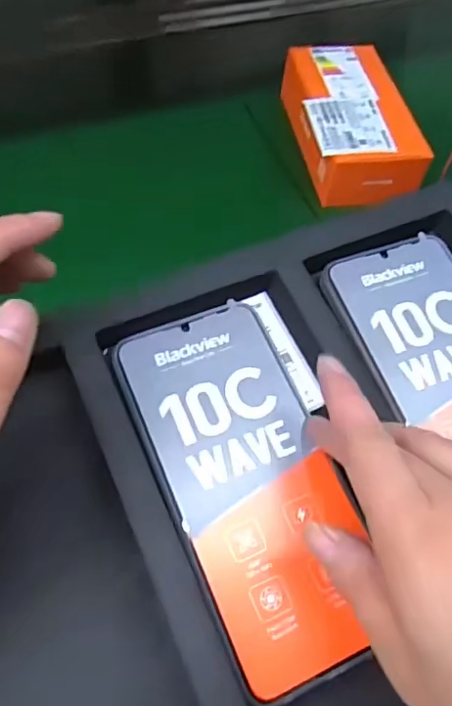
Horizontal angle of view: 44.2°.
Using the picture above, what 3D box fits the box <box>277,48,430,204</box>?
[{"bbox_3d":[0.131,-0.241,0.583,0.116,0.051,0.212,-5,59,-6],"label":"box"}]

